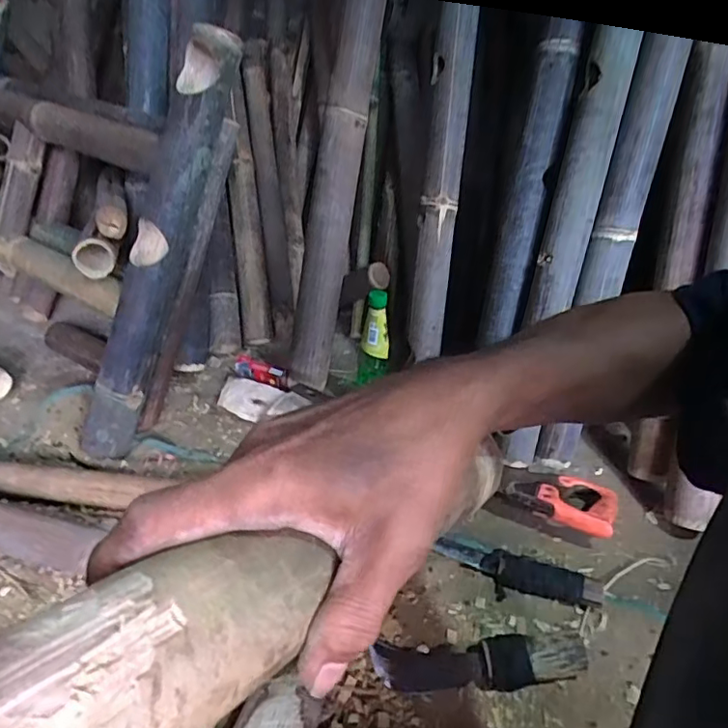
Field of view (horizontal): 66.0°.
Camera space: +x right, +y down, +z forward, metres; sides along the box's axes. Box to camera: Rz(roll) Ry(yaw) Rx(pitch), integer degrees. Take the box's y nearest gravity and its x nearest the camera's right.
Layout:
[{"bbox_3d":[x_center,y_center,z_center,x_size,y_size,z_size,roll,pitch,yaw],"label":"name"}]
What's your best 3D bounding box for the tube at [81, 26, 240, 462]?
[{"bbox_3d":[-0.301,-0.157,0.812,0.086,0.607,0.071,24,11,27],"label":"tube"}]

